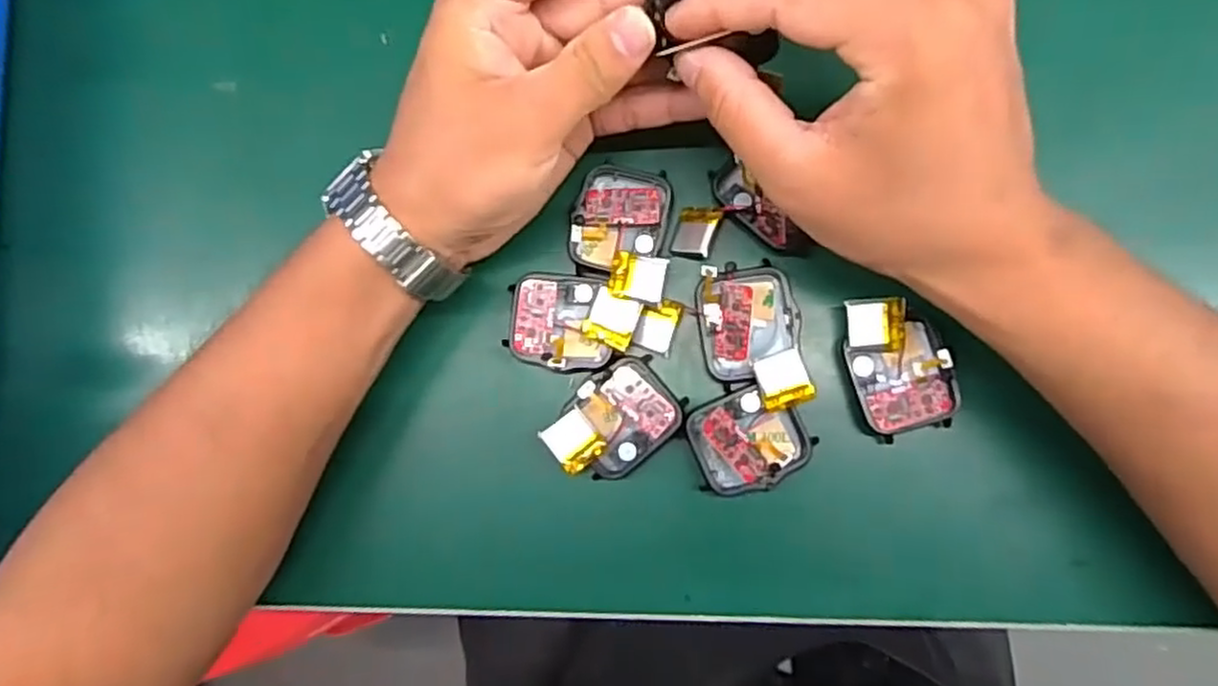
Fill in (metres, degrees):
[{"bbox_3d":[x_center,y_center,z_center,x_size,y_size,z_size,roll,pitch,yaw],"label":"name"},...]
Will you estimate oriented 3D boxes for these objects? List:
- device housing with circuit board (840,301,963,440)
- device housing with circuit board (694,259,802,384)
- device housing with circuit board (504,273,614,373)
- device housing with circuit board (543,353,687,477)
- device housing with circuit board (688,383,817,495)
[{"bbox_3d":[0.112,0.008,0.285,0.037,0.019,0.053,-18,85,5],"label":"device housing with circuit board"},{"bbox_3d":[0.055,-0.008,0.288,0.038,0.018,0.044,-7,86,5],"label":"device housing with circuit board"},{"bbox_3d":[-0.020,-0.009,0.298,0.041,0.010,0.038,4,87,6],"label":"device housing with circuit board"},{"bbox_3d":[0.003,0.032,0.293,0.050,0.020,0.038,-41,84,2],"label":"device housing with circuit board"},{"bbox_3d":[0.056,0.038,0.291,0.045,0.019,0.038,-14,85,5],"label":"device housing with circuit board"}]

